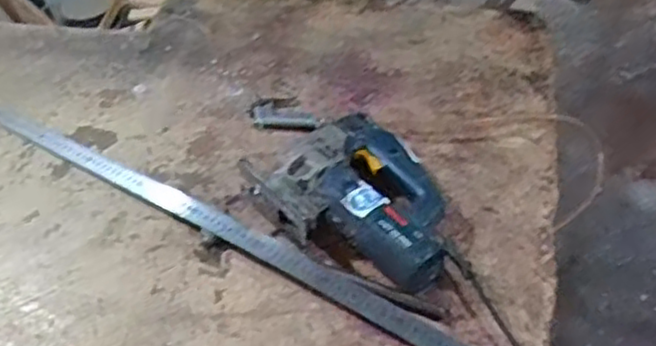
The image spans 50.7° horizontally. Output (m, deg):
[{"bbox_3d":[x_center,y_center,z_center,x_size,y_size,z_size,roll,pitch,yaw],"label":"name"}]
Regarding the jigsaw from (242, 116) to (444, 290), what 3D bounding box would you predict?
[{"bbox_3d":[0.048,0.036,0.849,0.197,0.062,0.244,-32,54,-21],"label":"jigsaw"}]

